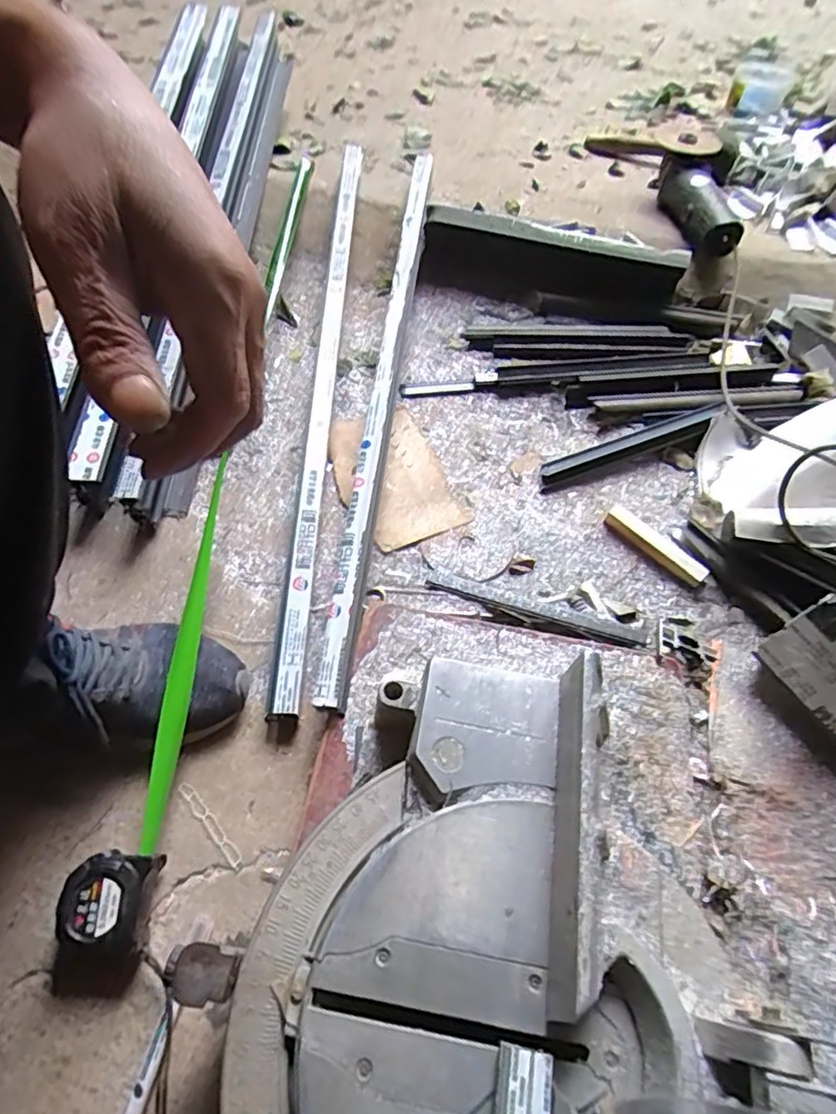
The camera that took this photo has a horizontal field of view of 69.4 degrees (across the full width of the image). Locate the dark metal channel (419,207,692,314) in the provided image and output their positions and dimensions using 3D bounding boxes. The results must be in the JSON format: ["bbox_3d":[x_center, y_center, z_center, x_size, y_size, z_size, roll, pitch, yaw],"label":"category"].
[{"bbox_3d":[0.187,-0.424,0.888,0.367,0.093,0.075,16,59,9],"label":"dark metal channel"}]

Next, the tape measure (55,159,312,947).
[{"bbox_3d":[-0.209,-0.147,0.722,0.058,0.082,1.050,3,58,2],"label":"tape measure"}]

